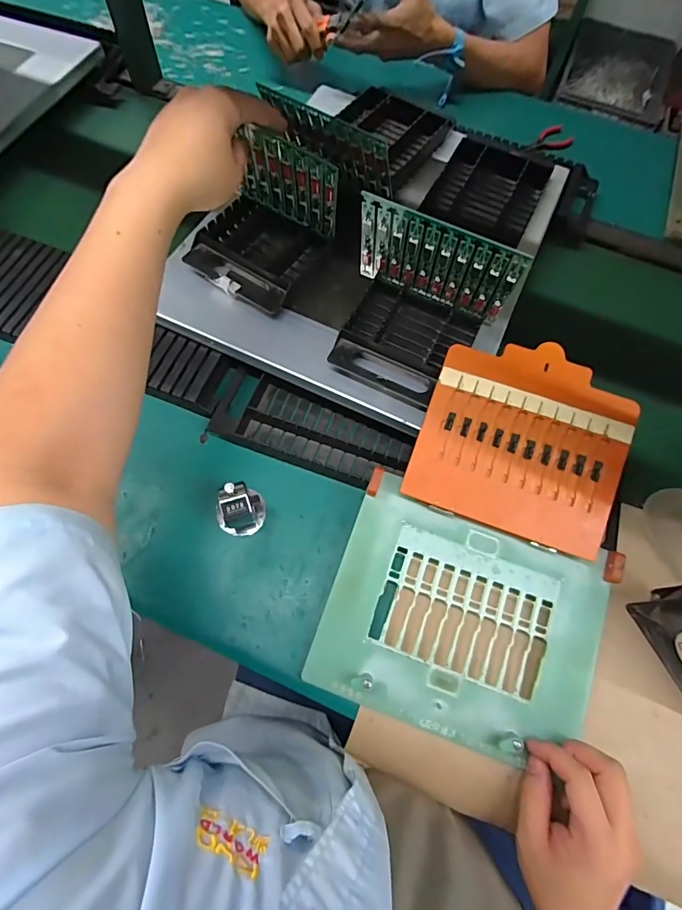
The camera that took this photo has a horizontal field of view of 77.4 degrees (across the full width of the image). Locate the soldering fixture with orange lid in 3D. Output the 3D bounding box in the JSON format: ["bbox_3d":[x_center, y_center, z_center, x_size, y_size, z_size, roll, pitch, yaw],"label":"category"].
[{"bbox_3d":[0.148,0.079,0.424,0.251,0.026,0.375,20,84,6],"label":"soldering fixture with orange lid"}]

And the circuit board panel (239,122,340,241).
[{"bbox_3d":[-0.060,-0.300,0.473,0.125,0.118,0.011,28,82,2],"label":"circuit board panel"}]

